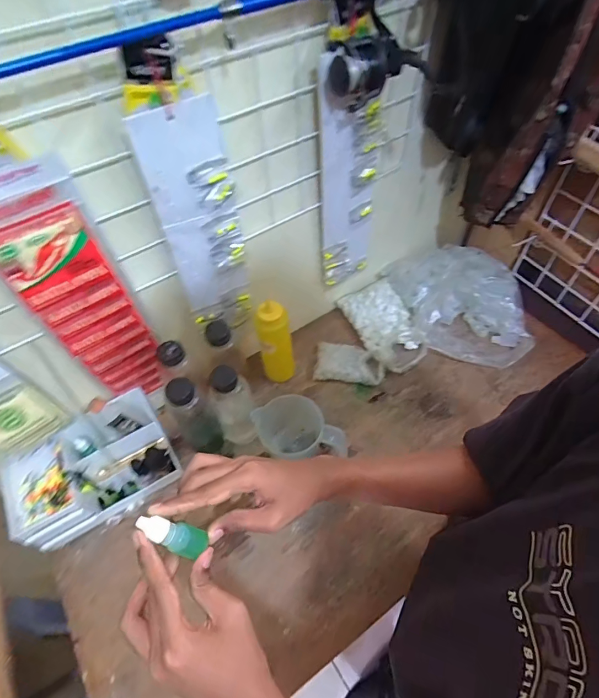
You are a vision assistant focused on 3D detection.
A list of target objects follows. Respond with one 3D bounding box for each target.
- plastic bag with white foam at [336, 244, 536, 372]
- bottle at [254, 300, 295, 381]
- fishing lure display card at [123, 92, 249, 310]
[{"bbox_3d":[0.277,-0.086,0.818,0.333,0.099,0.264,-9,54,-3],"label":"plastic bag with white foam"},{"bbox_3d":[-0.042,-0.009,0.721,0.057,0.174,0.045,-10,54,-3],"label":"bottle"},{"bbox_3d":[-0.126,-0.166,0.512,0.097,0.267,0.014,-26,57,-14],"label":"fishing lure display card"}]

